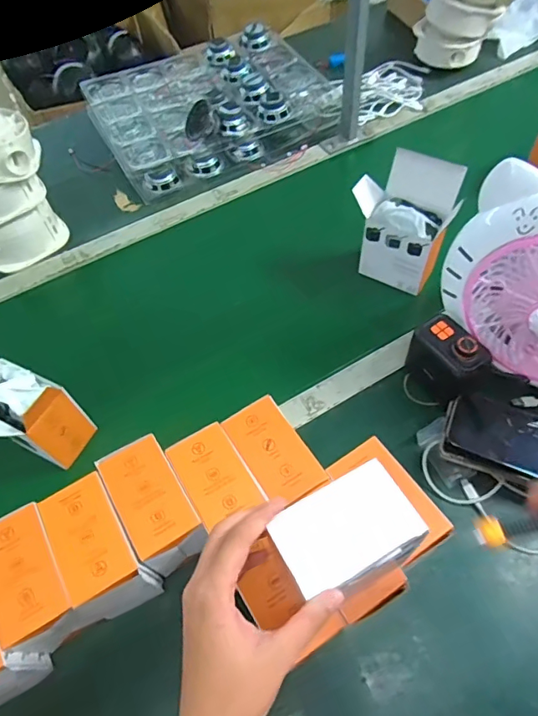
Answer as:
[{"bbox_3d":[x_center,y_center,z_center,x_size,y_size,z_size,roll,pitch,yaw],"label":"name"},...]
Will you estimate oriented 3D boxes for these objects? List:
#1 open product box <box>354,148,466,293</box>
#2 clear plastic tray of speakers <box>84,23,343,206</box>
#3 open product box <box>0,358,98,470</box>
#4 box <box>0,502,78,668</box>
[{"bbox_3d":[0.188,-0.191,0.685,0.132,0.173,0.087,25,64,16],"label":"open product box"},{"bbox_3d":[-0.124,-0.529,0.959,0.437,0.078,0.366,-26,62,-12],"label":"clear plastic tray of speakers"},{"bbox_3d":[-0.307,0.060,0.564,0.130,0.173,0.087,24,64,15],"label":"open product box"},{"bbox_3d":[-0.226,0.223,0.474,0.068,0.097,0.130,-27,62,-11],"label":"box"}]

